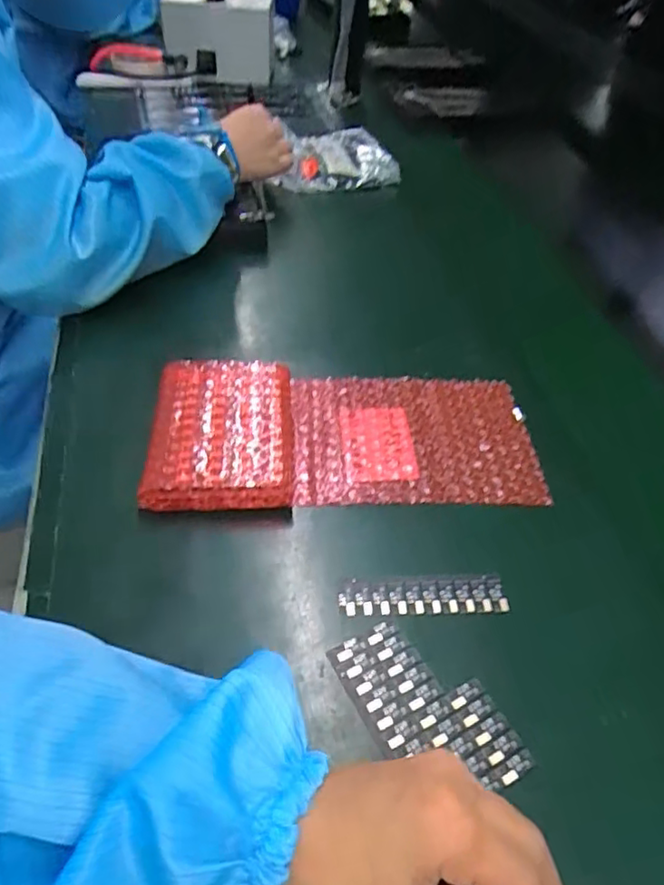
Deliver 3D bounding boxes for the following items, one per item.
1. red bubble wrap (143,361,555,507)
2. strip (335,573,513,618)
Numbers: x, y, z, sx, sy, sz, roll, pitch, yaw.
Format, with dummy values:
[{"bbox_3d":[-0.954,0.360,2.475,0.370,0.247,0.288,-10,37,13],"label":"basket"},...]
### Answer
[{"bbox_3d":[0.010,-0.009,0.440,0.271,0.026,0.124,0,47,-6],"label":"red bubble wrap"},{"bbox_3d":[0.055,0.091,0.362,0.099,0.004,0.023,0,46,-5],"label":"strip"}]

